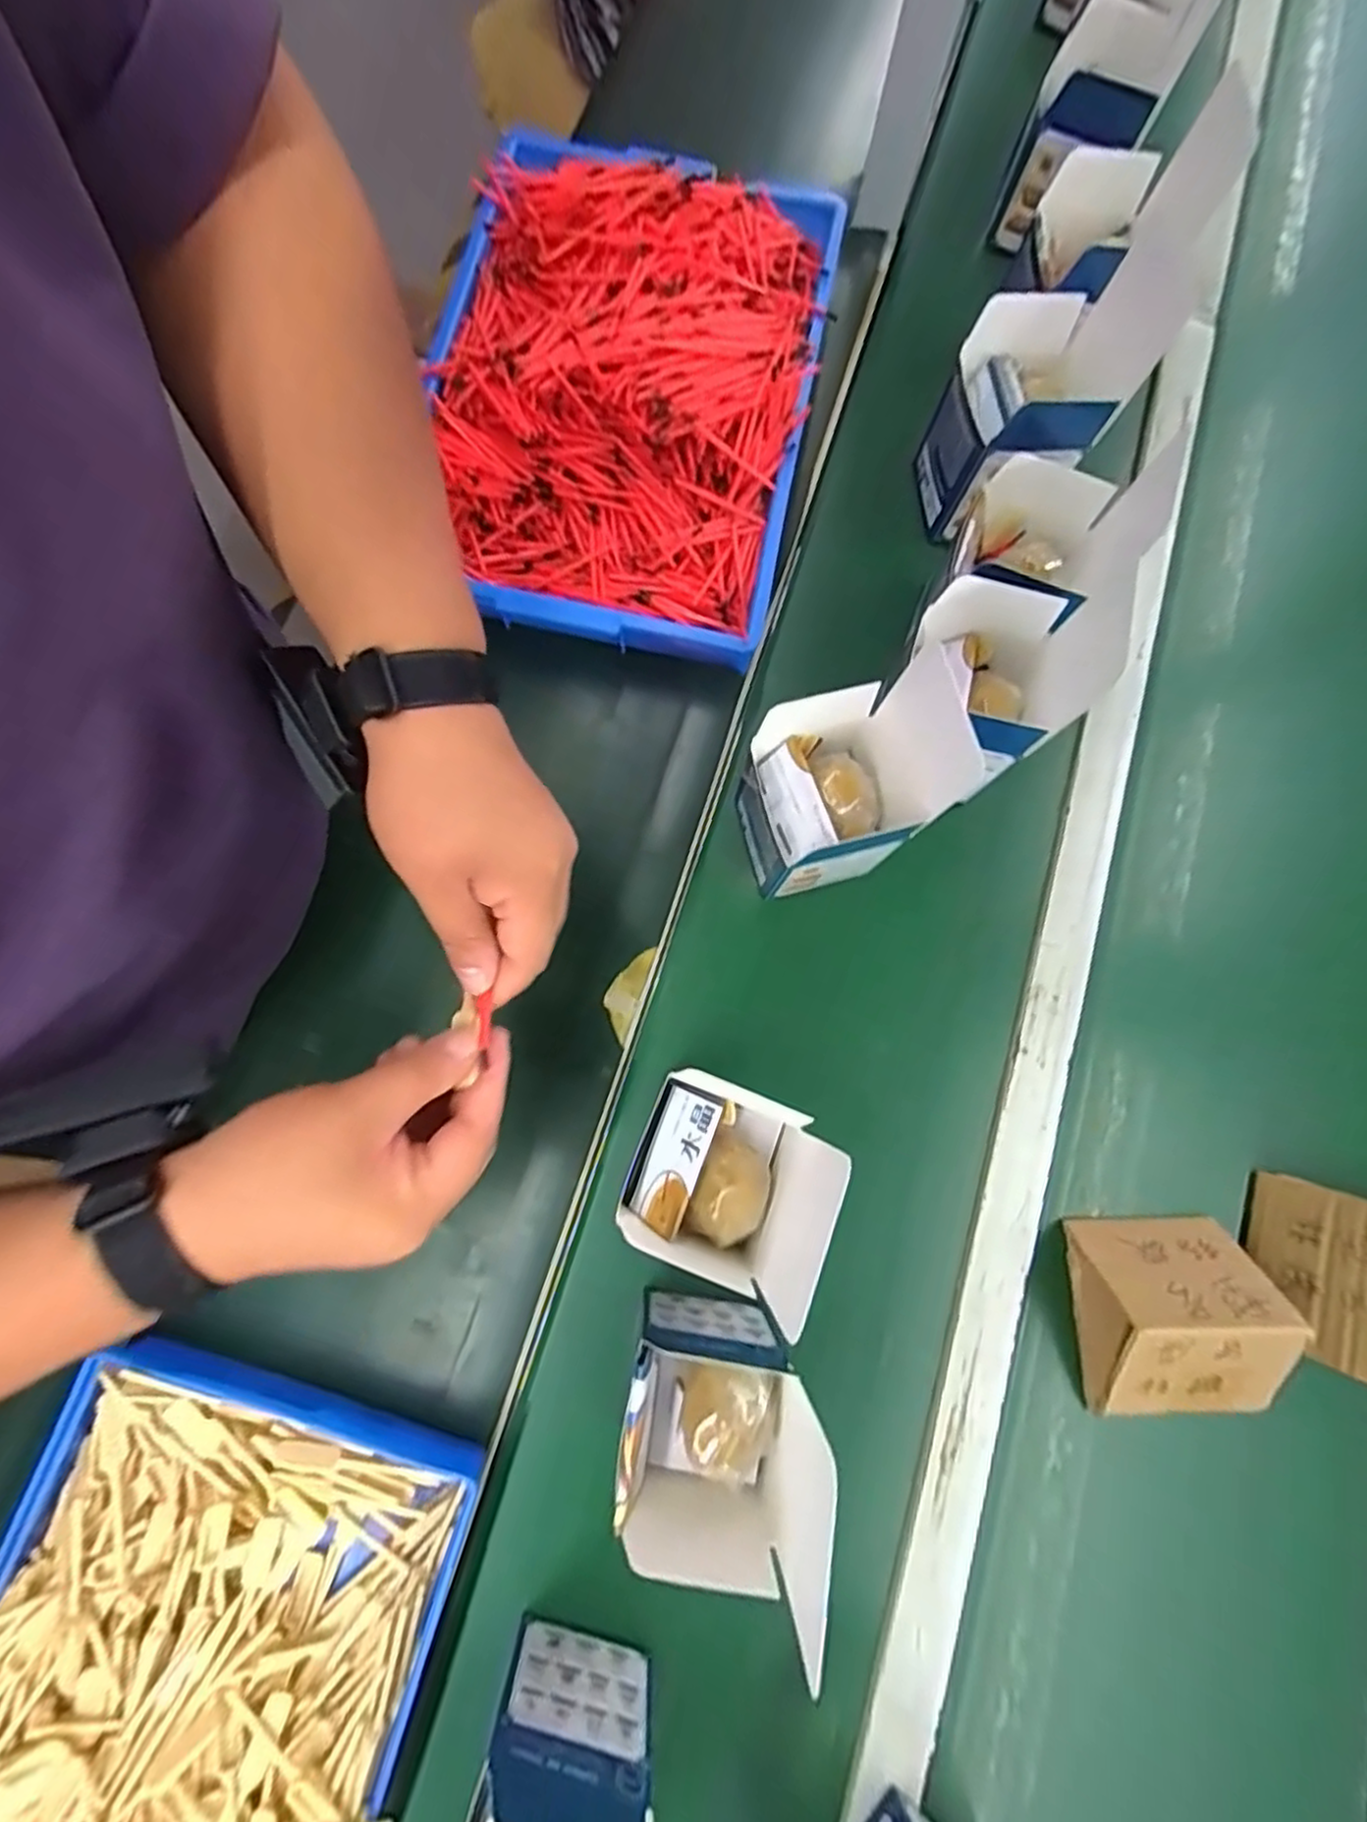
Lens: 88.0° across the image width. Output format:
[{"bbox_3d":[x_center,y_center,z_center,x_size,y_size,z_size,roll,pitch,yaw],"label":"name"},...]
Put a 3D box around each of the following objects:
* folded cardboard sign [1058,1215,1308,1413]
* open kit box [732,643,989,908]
[{"bbox_3d":[0.297,0.248,0.426,0.108,0.063,0.107,-2,75,-1],"label":"folded cardboard sign"},{"bbox_3d":[0.097,-0.078,0.439,0.104,0.145,0.091,-9,75,-3],"label":"open kit box"}]

